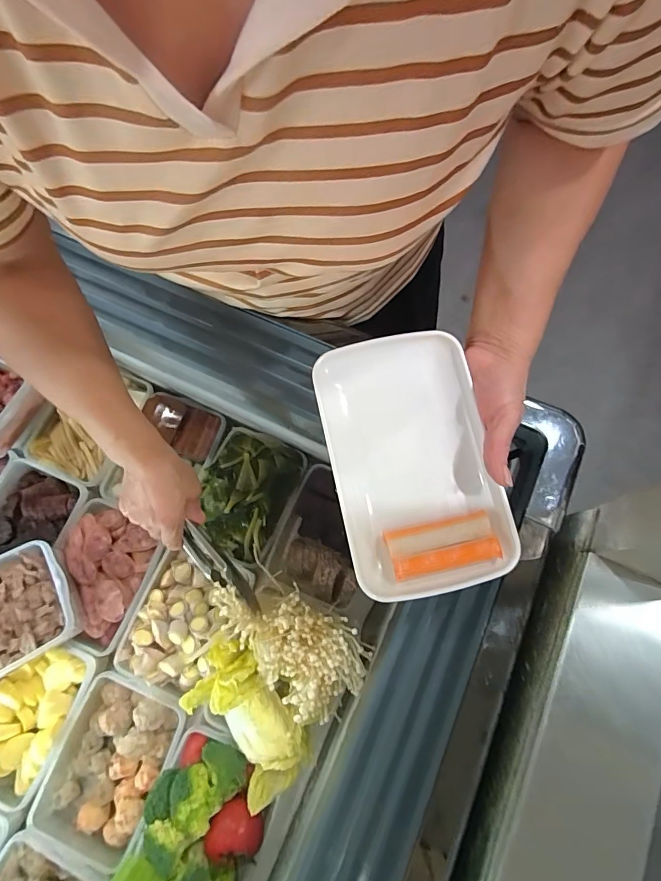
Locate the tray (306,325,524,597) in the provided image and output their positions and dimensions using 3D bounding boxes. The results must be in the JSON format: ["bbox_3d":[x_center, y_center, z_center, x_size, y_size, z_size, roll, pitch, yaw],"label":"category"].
[{"bbox_3d":[0.066,0.015,0.359,0.128,0.036,0.210,-12,72,-4],"label":"tray"}]

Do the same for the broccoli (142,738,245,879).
[{"bbox_3d":[-0.159,0.399,0.481,0.077,0.055,0.127,41,76,12],"label":"broccoli"}]

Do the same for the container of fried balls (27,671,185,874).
[{"bbox_3d":[-0.267,0.392,0.525,0.129,0.053,0.180,22,73,7],"label":"container of fried balls"}]

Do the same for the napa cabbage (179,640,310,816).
[{"bbox_3d":[-0.096,0.316,0.491,0.096,0.071,0.163,-40,76,-12],"label":"napa cabbage"}]

